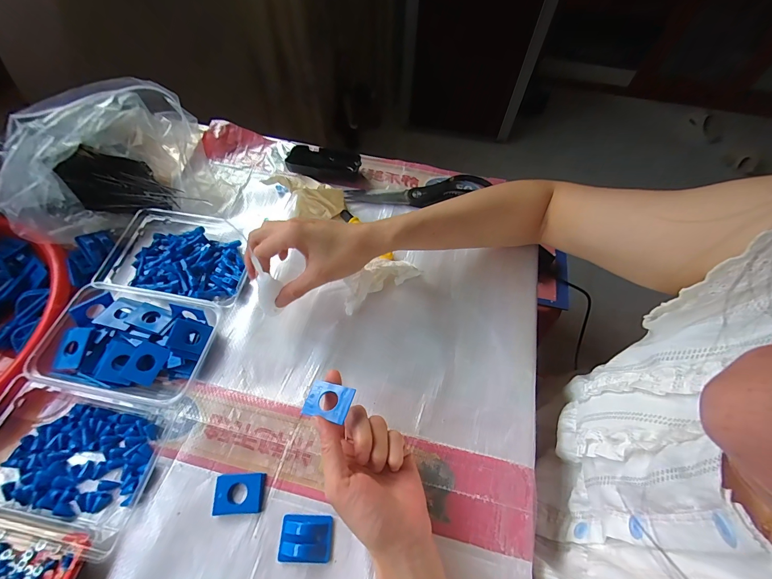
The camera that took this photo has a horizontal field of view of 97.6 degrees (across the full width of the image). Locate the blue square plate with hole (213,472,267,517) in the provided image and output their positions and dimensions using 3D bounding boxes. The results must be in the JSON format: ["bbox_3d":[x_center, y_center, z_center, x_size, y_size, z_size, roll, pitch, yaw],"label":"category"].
[{"bbox_3d":[-0.136,0.190,0.314,0.044,0.006,0.032,-1,60,-2],"label":"blue square plate with hole"}]

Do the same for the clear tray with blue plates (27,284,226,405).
[{"bbox_3d":[-0.271,0.058,0.364,0.156,0.036,0.110,8,60,3],"label":"clear tray with blue plates"}]

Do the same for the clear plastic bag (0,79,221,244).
[{"bbox_3d":[-0.381,-0.159,0.433,0.274,0.104,0.154,-24,64,-14],"label":"clear plastic bag"}]

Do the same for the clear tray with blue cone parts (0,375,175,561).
[{"bbox_3d":[-0.315,0.154,0.312,0.188,0.027,0.118,9,60,4],"label":"clear tray with blue cone parts"}]

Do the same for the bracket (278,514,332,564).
[{"bbox_3d":[-0.071,0.219,0.296,0.045,0.014,0.034,2,60,0],"label":"bracket"}]

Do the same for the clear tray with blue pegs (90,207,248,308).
[{"bbox_3d":[-0.257,-0.045,0.427,0.183,0.034,0.131,9,60,4],"label":"clear tray with blue pegs"}]

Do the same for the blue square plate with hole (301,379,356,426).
[{"bbox_3d":[-0.051,0.097,0.296,0.041,0.005,0.030,8,57,19],"label":"blue square plate with hole"}]

